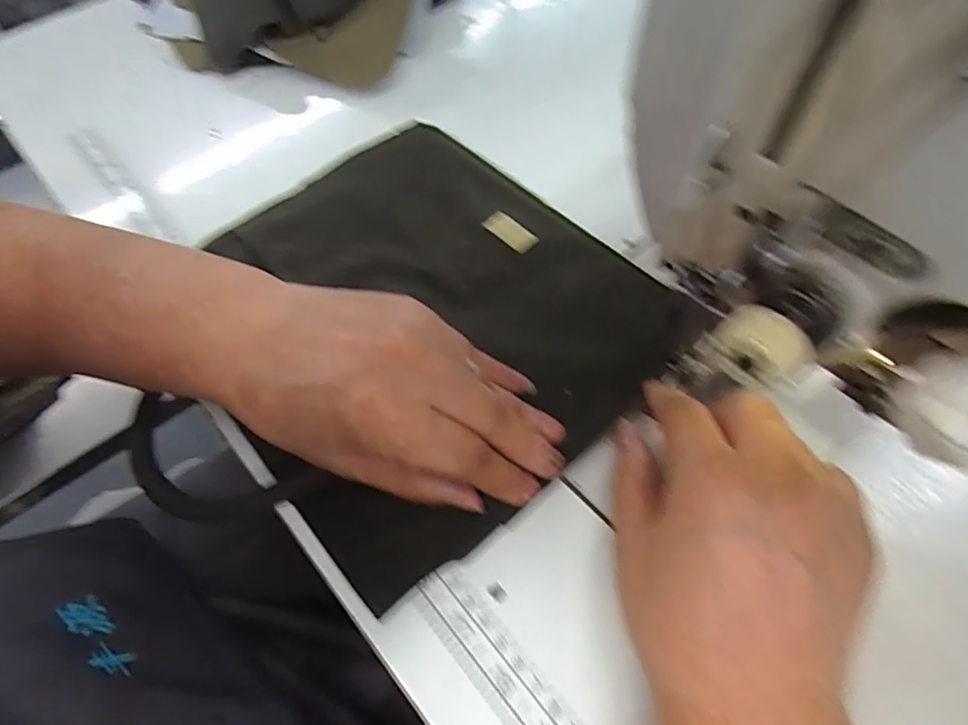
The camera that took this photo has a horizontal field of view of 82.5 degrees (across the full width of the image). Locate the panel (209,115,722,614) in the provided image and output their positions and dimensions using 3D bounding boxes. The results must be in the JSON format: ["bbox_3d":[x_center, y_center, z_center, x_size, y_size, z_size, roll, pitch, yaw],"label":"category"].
[{"bbox_3d":[-0.040,-0.033,0.302,0.210,0.013,0.241,-37,65,-20],"label":"panel"}]

